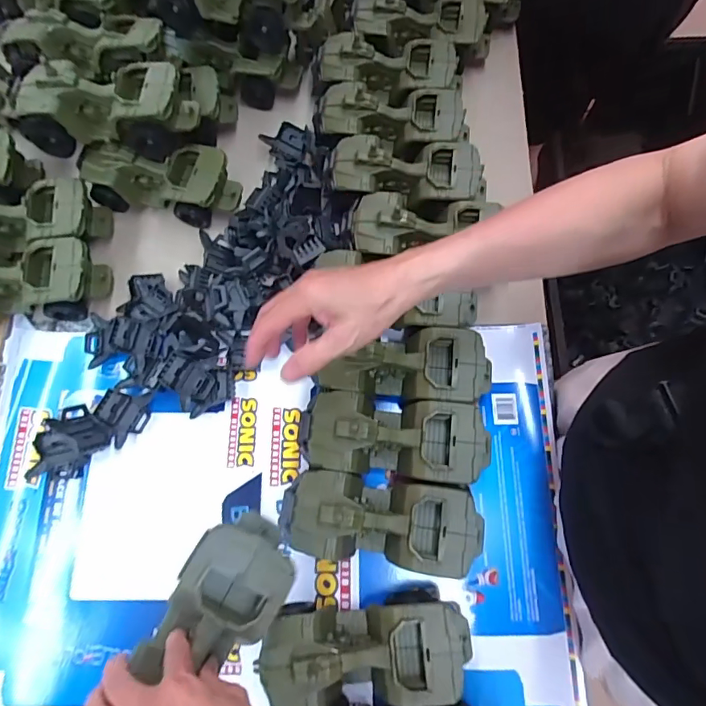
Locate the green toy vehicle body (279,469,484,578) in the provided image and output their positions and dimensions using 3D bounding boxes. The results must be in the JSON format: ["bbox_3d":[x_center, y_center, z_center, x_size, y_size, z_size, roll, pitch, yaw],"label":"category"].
[{"bbox_3d":[0.029,0.166,0.470,0.191,0.078,0.077,7,74,3],"label":"green toy vehicle body"}]

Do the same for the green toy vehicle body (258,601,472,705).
[{"bbox_3d":[0.016,0.274,0.437,0.186,0.080,0.078,-4,74,0],"label":"green toy vehicle body"}]

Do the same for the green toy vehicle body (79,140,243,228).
[{"bbox_3d":[-0.235,-0.212,0.587,0.187,0.073,0.076,7,74,3],"label":"green toy vehicle body"}]

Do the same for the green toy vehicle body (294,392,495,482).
[{"bbox_3d":[0.041,0.088,0.493,0.186,0.077,0.079,6,74,3],"label":"green toy vehicle body"}]

